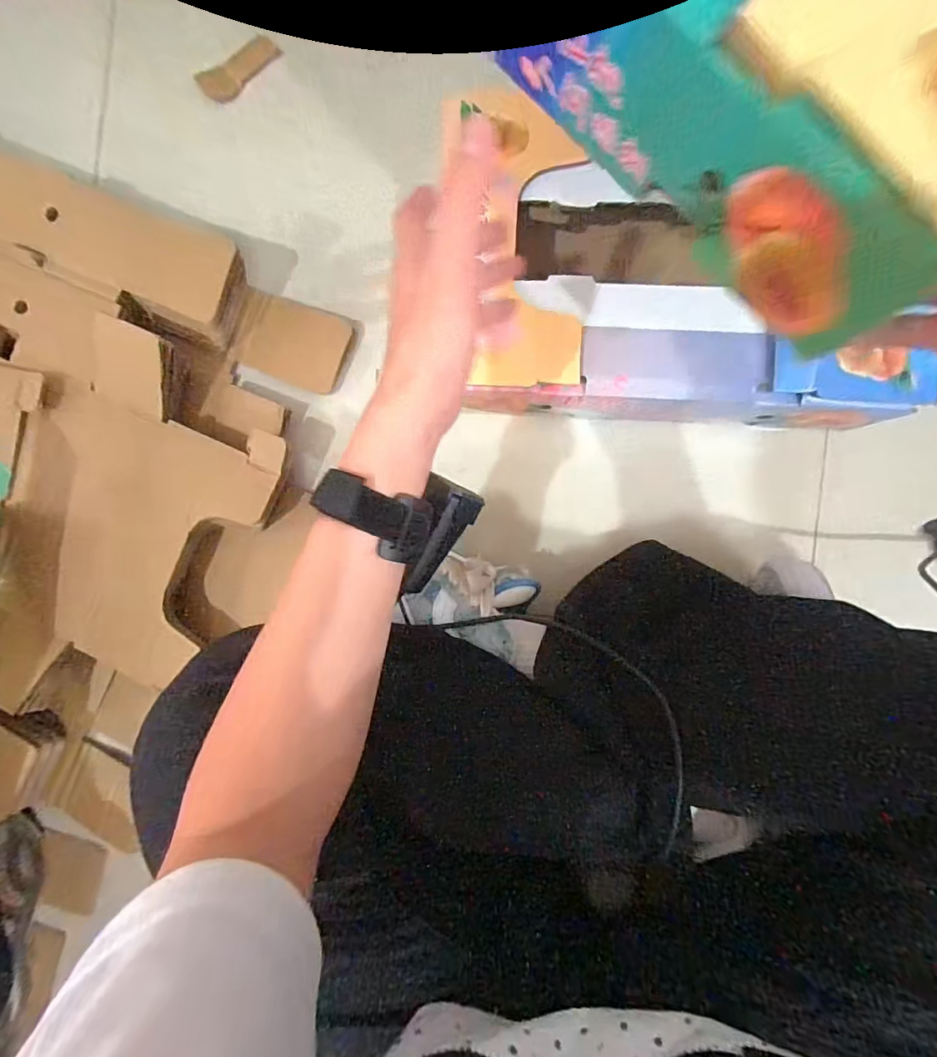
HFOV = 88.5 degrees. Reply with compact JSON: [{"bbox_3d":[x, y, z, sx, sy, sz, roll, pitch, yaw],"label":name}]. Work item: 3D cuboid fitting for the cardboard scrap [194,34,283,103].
[{"bbox_3d":[-0.252,-0.506,0.530,0.093,0.010,0.040,-33,88,3],"label":"cardboard scrap"}]

